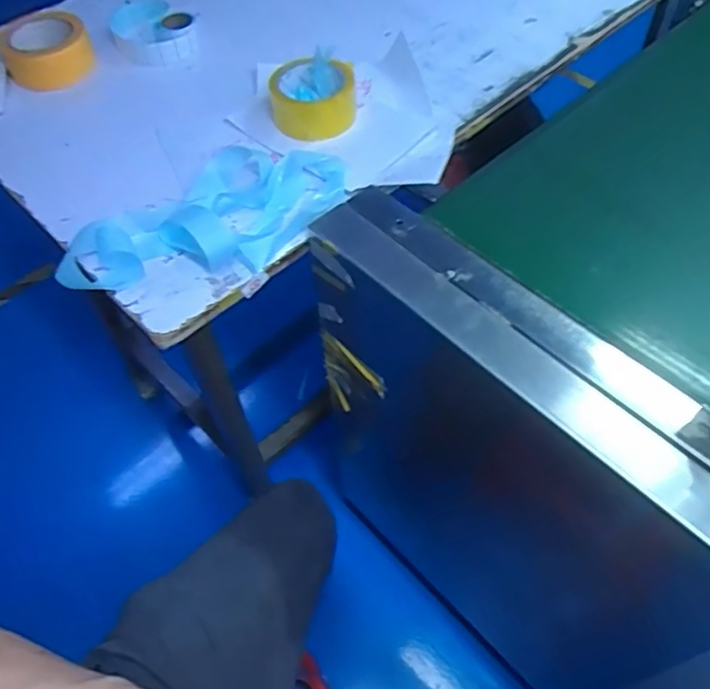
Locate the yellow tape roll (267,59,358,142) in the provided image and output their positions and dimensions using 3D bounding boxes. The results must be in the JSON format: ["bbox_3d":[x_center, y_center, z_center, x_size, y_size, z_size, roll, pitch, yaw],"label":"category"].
[{"bbox_3d":[-0.050,-0.293,0.769,0.097,0.062,0.097,-2,55,2],"label":"yellow tape roll"}]

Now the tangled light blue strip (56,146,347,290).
[{"bbox_3d":[-0.144,-0.126,0.653,0.292,0.039,0.147,-40,62,-22],"label":"tangled light blue strip"}]

